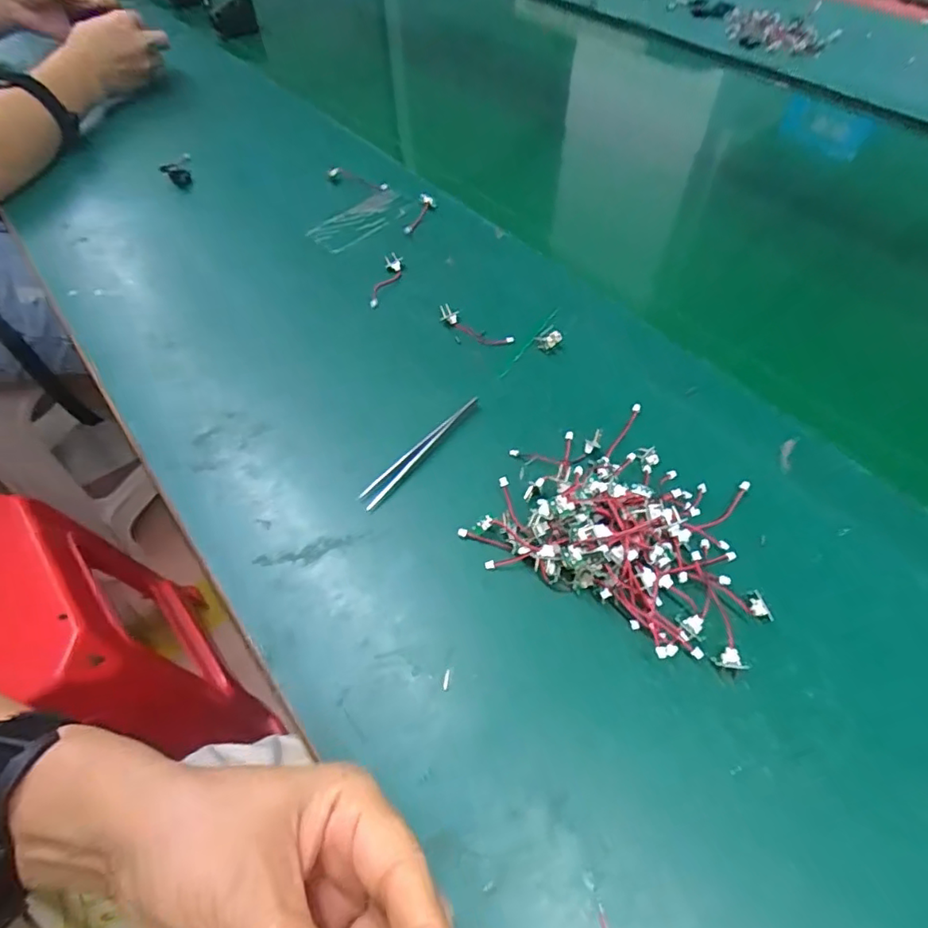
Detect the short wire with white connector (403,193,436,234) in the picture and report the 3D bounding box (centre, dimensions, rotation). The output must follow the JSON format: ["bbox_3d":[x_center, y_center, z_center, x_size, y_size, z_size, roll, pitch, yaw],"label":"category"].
[{"bbox_3d":[-0.040,-0.229,0.509,0.014,0.011,0.059,12,55,10],"label":"short wire with white connector"}]

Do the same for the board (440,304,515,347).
[{"bbox_3d":[0.009,-0.105,0.422,0.057,0.015,0.017,28,59,20],"label":"board"}]

